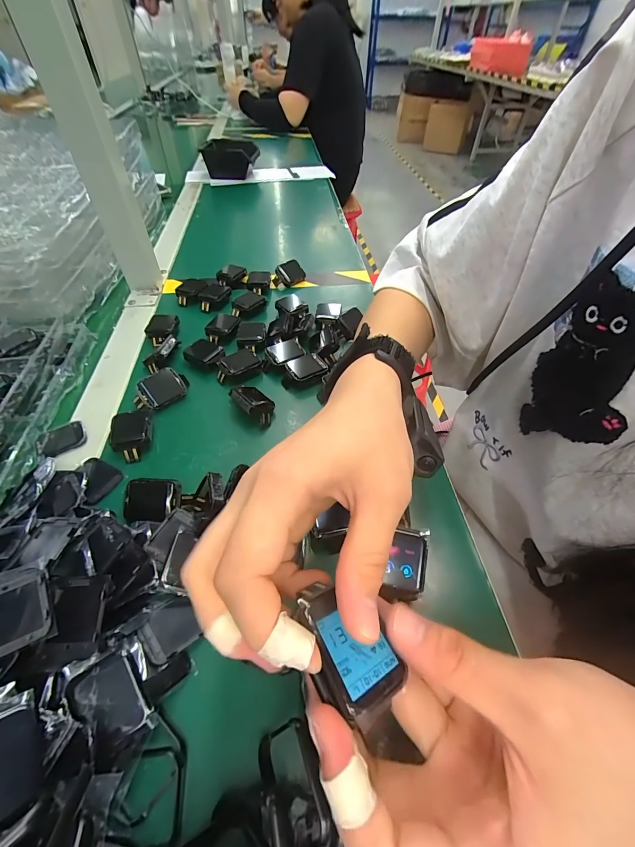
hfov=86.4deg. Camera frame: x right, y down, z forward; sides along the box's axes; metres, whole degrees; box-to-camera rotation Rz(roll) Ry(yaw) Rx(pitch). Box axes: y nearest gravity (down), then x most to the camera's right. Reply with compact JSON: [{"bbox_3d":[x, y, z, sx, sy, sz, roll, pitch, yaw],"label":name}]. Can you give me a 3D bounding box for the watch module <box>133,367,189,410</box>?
[{"bbox_3d":[-0.154,-0.034,0.337,0.052,0.015,0.033,-38,93,-33],"label":"watch module"}]

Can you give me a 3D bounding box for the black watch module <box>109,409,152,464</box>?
[{"bbox_3d":[-0.163,0.010,0.301,0.031,0.019,0.046,-13,51,-12],"label":"black watch module"}]

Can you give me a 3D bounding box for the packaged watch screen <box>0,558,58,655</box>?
[{"bbox_3d":[-0.158,0.096,0.174,0.033,0.006,0.043,-17,52,-31],"label":"packaged watch screen"}]

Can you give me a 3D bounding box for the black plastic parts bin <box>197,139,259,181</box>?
[{"bbox_3d":[-0.211,-0.646,0.828,0.134,0.077,0.056,-12,51,-11],"label":"black plastic parts bin"}]

